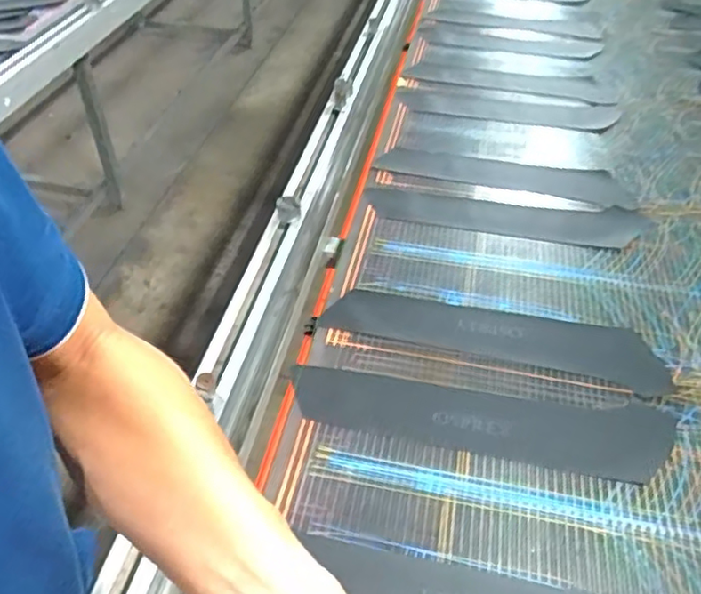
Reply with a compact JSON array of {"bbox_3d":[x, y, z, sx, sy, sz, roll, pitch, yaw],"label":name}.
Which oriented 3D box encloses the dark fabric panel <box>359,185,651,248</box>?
[{"bbox_3d":[0.257,-0.146,1.066,0.472,0.008,0.110,11,45,9],"label":"dark fabric panel"}]

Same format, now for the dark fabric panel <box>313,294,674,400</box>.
[{"bbox_3d":[0.195,0.047,0.866,0.457,0.012,0.110,13,45,11],"label":"dark fabric panel"}]

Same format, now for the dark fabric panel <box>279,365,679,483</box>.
[{"bbox_3d":[0.155,0.152,0.767,0.468,0.016,0.108,10,45,7],"label":"dark fabric panel"}]

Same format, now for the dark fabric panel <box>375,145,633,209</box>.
[{"bbox_3d":[0.291,-0.238,1.195,0.477,0.017,0.121,15,46,13],"label":"dark fabric panel"}]

